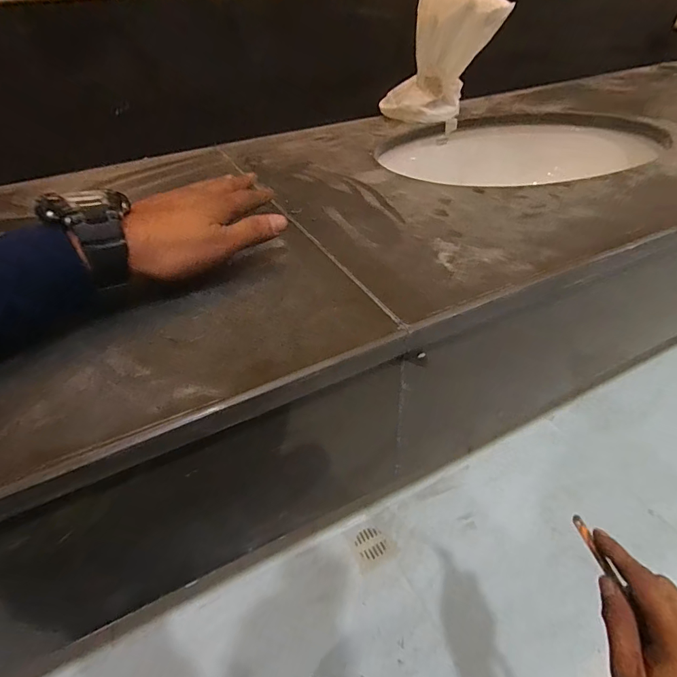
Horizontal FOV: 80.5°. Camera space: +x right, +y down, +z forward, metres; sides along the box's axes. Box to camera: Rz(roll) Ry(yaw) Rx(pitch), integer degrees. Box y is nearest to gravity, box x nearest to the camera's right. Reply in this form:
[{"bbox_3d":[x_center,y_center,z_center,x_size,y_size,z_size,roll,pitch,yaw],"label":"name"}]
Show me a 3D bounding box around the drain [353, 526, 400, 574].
[{"bbox_3d":[0.080,0.488,0.941,0.096,0.007,0.091,-22,42,-19],"label":"drain"}]

